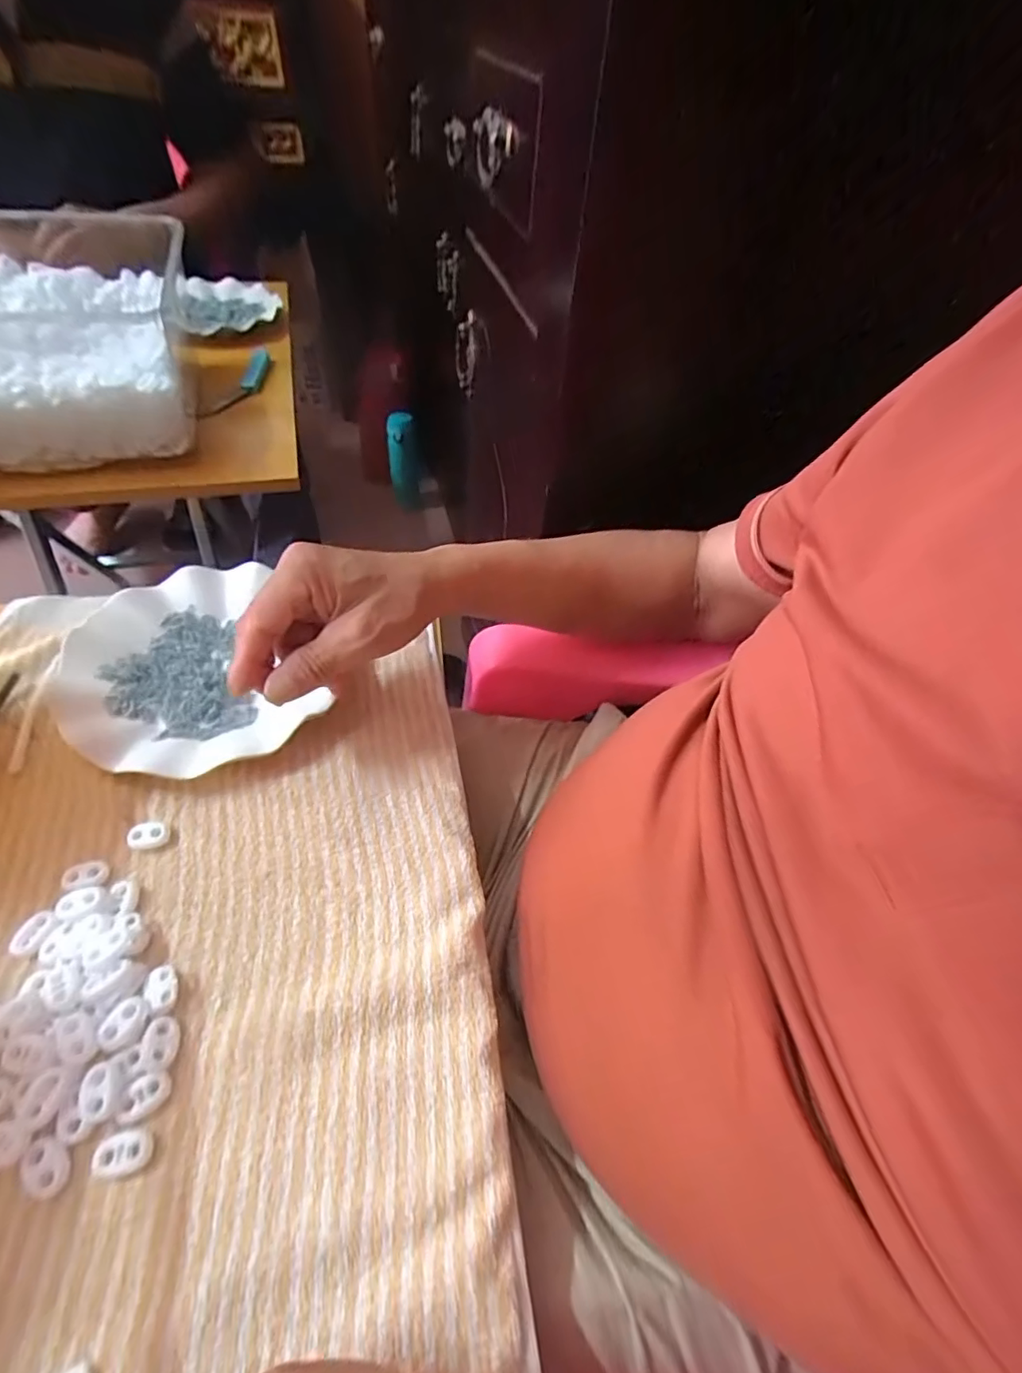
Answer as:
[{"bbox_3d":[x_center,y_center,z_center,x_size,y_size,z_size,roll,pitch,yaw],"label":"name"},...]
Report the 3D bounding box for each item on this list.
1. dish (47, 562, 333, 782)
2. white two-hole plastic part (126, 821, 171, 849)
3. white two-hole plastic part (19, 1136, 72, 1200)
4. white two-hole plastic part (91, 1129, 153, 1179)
[{"bbox_3d":[-0.231,-0.012,0.395,0.151,0.033,0.171,-27,58,-24],"label":"dish"},{"bbox_3d":[-0.210,0.086,0.324,0.023,0.008,0.015,-6,52,-10],"label":"white two-hole plastic part"},{"bbox_3d":[-0.195,0.202,0.234,0.021,0.004,0.015,38,55,11],"label":"white two-hole plastic part"},{"bbox_3d":[-0.167,0.201,0.241,0.024,0.011,0.014,-7,52,-11],"label":"white two-hole plastic part"}]

